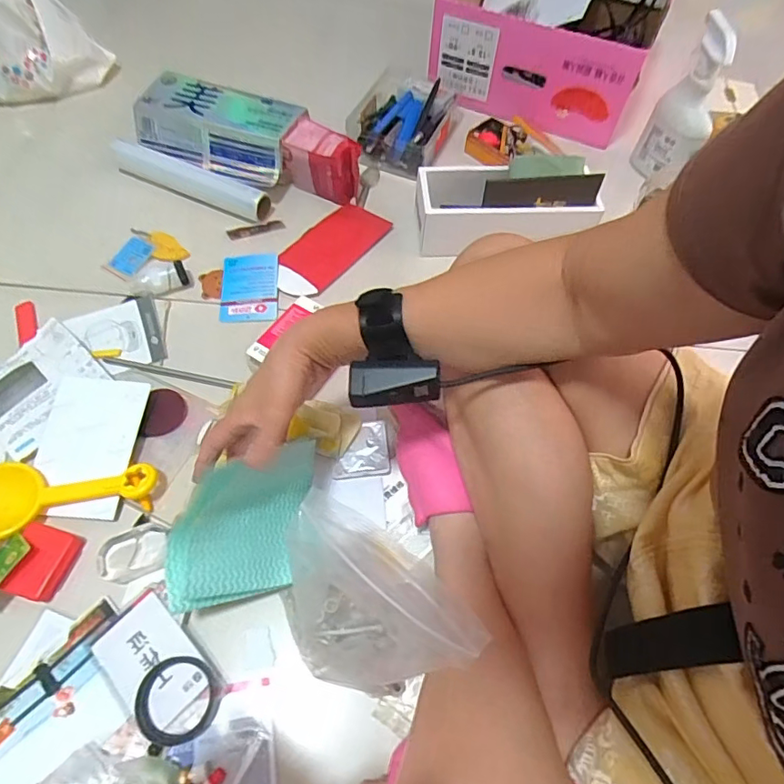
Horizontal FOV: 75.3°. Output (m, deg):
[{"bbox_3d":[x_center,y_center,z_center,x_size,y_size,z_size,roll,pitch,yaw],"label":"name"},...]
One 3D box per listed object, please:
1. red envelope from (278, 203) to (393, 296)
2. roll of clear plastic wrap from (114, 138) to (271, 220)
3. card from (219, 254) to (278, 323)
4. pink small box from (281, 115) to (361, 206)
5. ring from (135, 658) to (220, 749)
[{"bbox_3d":[-0.090,-0.201,0.707,0.086,0.010,0.181,36,65,12],"label":"red envelope"},{"bbox_3d":[-0.292,-0.305,0.731,0.256,0.037,0.048,21,62,9],"label":"roll of clear plastic wrap"},{"bbox_3d":[-0.186,-0.138,0.665,0.071,0.007,0.106,-3,66,-1],"label":"card"},{"bbox_3d":[-0.098,-0.332,0.733,0.106,0.087,0.066,26,63,12],"label":"pink small box"},{"bbox_3d":[-0.184,0.264,0.436,0.067,0.009,0.065,1,60,-2],"label":"ring"}]

